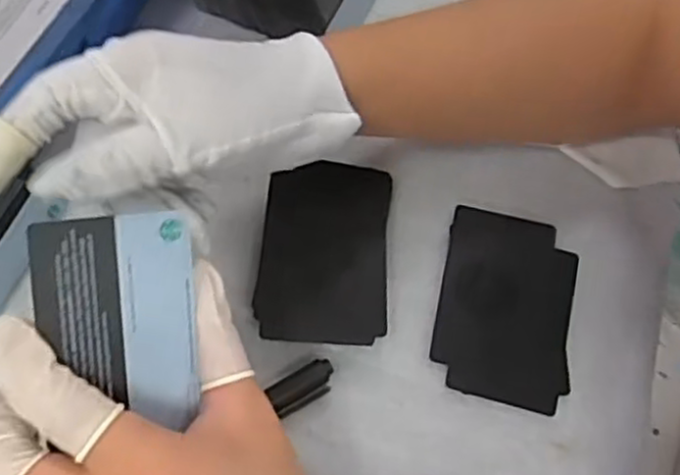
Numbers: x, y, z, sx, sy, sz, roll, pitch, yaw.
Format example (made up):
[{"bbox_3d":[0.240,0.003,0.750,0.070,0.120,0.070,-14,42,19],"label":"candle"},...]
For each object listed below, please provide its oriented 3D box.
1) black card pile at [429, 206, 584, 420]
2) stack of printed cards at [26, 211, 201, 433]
[{"bbox_3d":[0.083,0.033,0.363,0.065,0.004,0.096,12,67,2],"label":"black card pile"},{"bbox_3d":[-0.076,0.029,0.253,0.053,0.004,0.073,-6,101,-29],"label":"stack of printed cards"}]

